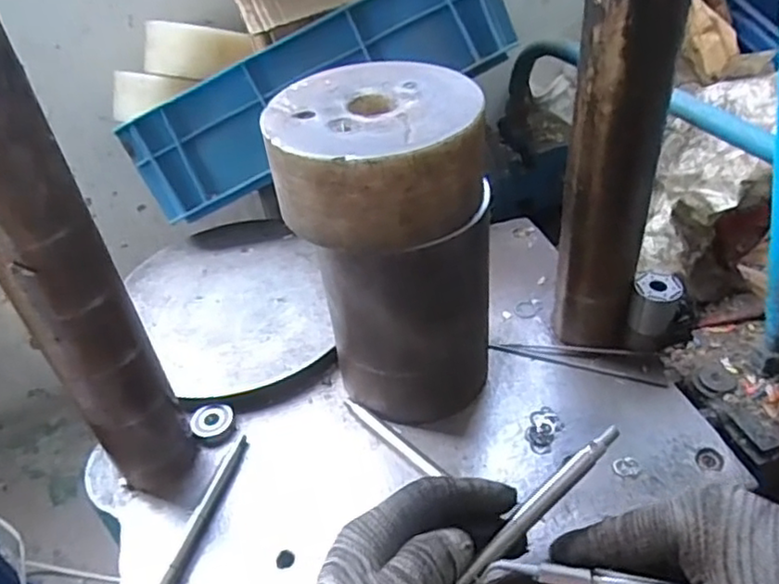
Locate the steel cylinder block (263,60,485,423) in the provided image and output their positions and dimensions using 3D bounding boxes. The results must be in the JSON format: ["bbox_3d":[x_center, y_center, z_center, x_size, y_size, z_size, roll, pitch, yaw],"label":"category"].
[{"bbox_3d":[0.004,-0.027,0.510,0.143,0.252,0.138,-2,40,6],"label":"steel cylinder block"}]

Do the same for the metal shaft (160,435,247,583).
[{"bbox_3d":[-0.144,0.174,0.484,0.011,0.009,0.161,6,42,15],"label":"metal shaft"}]

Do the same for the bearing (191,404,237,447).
[{"bbox_3d":[-0.150,0.113,0.554,0.035,0.017,0.032,-4,40,4],"label":"bearing"}]

